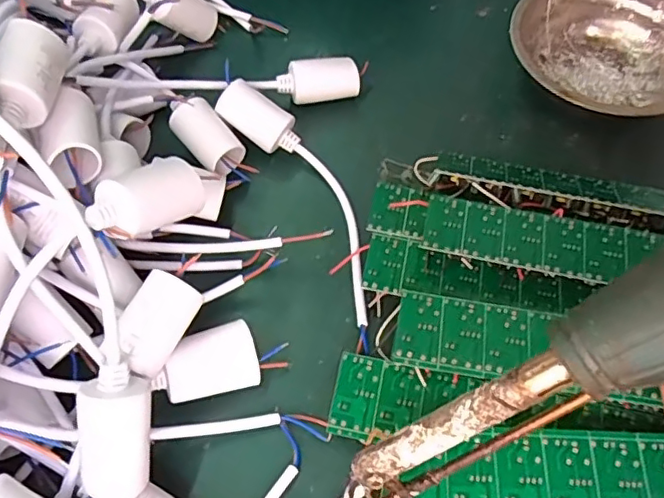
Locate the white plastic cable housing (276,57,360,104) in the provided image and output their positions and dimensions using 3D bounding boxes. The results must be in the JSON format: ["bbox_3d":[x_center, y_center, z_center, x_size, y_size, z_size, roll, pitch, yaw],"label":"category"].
[{"bbox_3d":[-0.009,-0.114,0.382,0.053,0.019,0.023,-5,58,-3],"label":"white plastic cable housing"}]

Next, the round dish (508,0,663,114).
[{"bbox_3d":[0.181,-0.128,0.383,0.124,0.041,0.121,0,58,0],"label":"round dish"}]

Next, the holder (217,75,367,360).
[{"bbox_3d":[-0.010,-0.030,0.333,0.046,0.029,0.180,-27,62,-16],"label":"holder"}]

